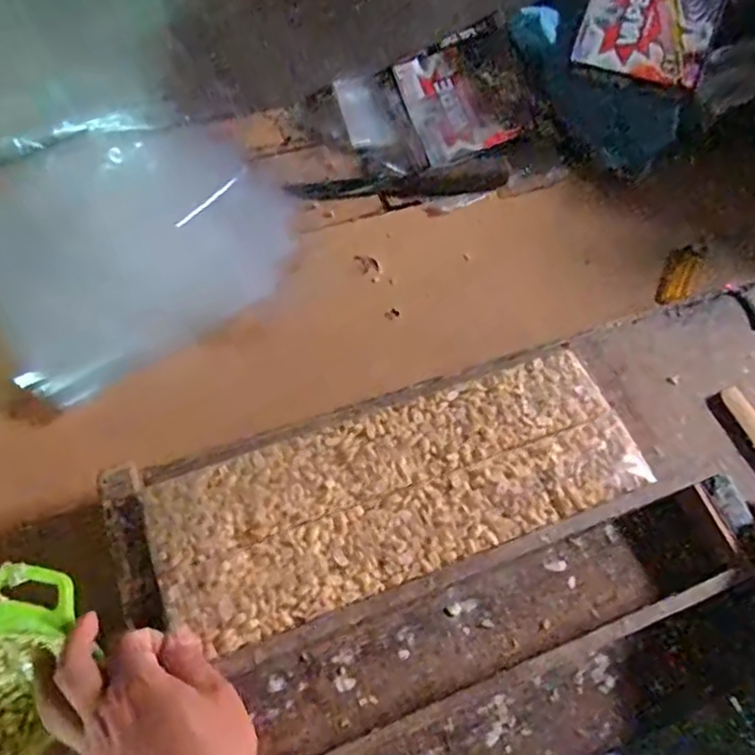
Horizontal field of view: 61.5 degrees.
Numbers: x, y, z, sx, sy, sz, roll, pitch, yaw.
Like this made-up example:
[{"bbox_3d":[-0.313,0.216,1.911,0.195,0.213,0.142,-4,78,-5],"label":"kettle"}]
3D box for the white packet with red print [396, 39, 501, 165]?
[{"bbox_3d":[0.105,-0.335,0.745,0.137,0.026,0.141,-21,83,1],"label":"white packet with red print"}]

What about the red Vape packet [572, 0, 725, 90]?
[{"bbox_3d":[0.300,-0.391,0.700,0.135,0.022,0.132,20,84,6],"label":"red Vape packet"}]

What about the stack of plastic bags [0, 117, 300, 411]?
[{"bbox_3d":[-0.270,-0.164,0.677,0.315,0.033,0.296,-36,73,-16],"label":"stack of plastic bags"}]

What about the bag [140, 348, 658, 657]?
[{"bbox_3d":[0.020,0.087,0.492,0.365,0.050,0.126,-18,69,-10],"label":"bag"}]

